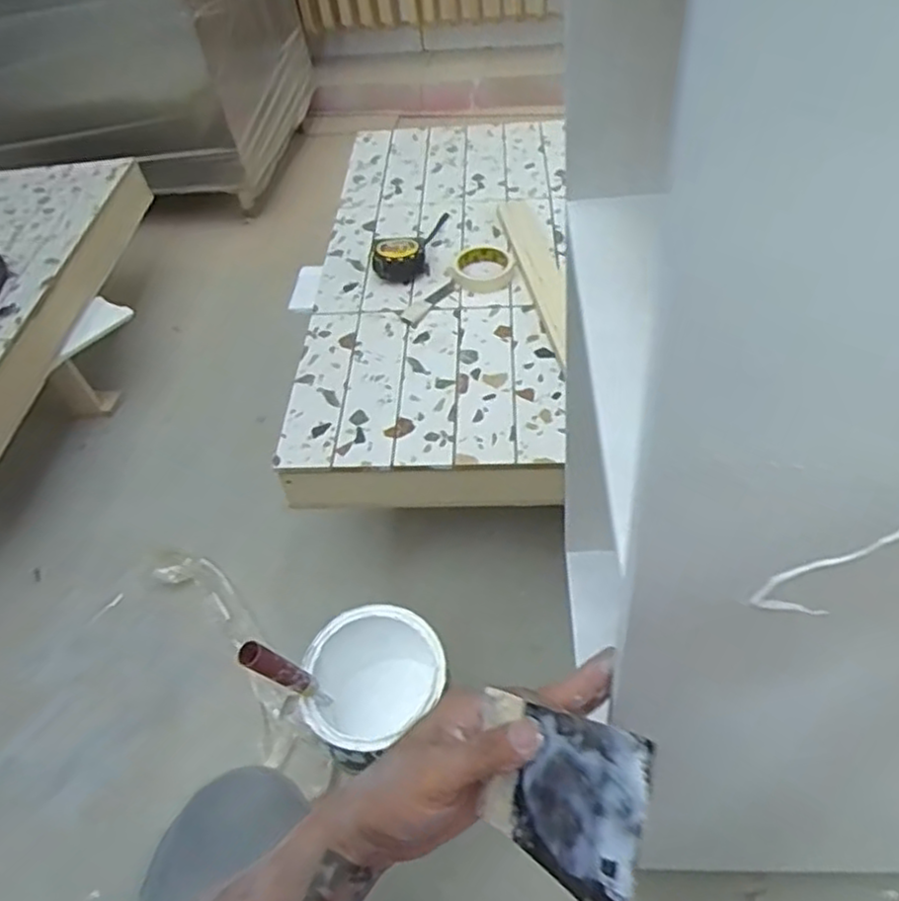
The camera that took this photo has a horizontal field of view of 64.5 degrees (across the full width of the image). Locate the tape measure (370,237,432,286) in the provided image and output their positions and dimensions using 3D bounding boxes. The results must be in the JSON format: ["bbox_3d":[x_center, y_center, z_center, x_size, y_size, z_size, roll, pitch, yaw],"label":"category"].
[{"bbox_3d":[-0.077,-0.296,1.110,0.085,0.058,0.055,-6,48,3],"label":"tape measure"}]

